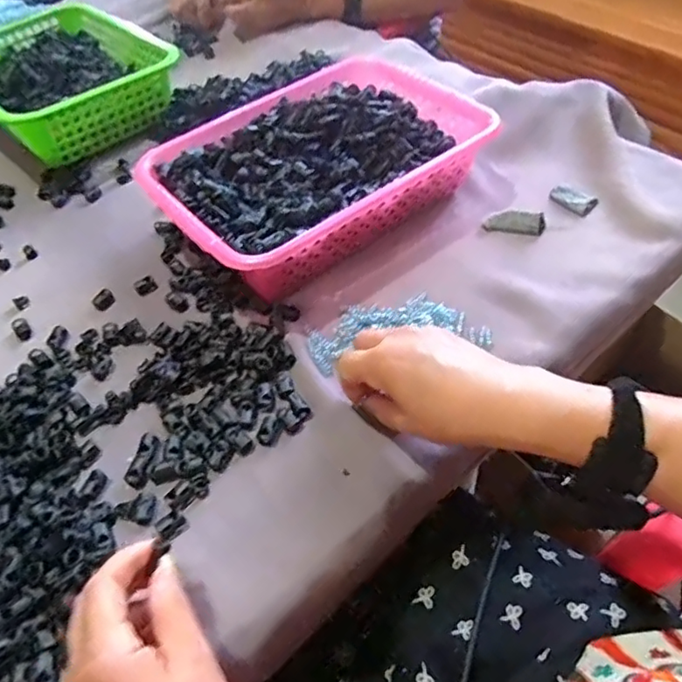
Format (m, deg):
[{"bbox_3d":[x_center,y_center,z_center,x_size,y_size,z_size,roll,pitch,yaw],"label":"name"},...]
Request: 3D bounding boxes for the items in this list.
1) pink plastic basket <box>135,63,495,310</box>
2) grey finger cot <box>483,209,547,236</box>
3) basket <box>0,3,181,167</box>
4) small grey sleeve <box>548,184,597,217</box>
[{"bbox_3d":[-0.026,-0.172,0.584,0.310,0.072,0.218,-36,57,-21],"label":"pink plastic basket"},{"bbox_3d":[0.170,-0.117,0.566,0.057,0.017,0.018,9,53,13],"label":"grey finger cot"},{"bbox_3d":[-0.363,-0.344,0.752,0.225,0.084,0.301,-36,57,-21],"label":"basket"},{"bbox_3d":[0.229,-0.140,0.575,0.026,0.007,0.046,-38,57,-22],"label":"small grey sleeve"}]

